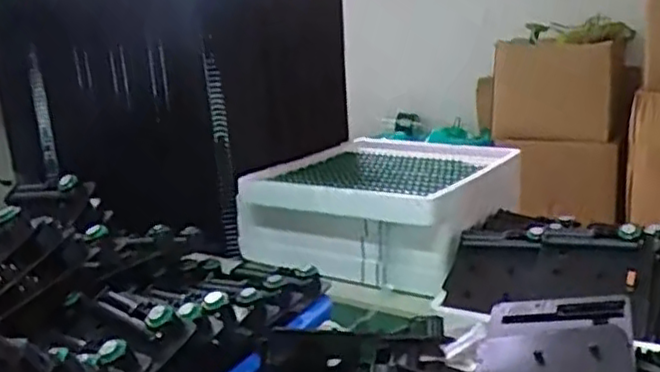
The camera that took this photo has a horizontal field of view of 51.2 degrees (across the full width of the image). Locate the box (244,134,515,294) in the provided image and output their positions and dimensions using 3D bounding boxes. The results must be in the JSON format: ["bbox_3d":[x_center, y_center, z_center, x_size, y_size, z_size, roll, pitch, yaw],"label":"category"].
[{"bbox_3d":[0.086,0.023,0.980,0.312,0.116,0.326,8,18,36],"label":"box"}]

